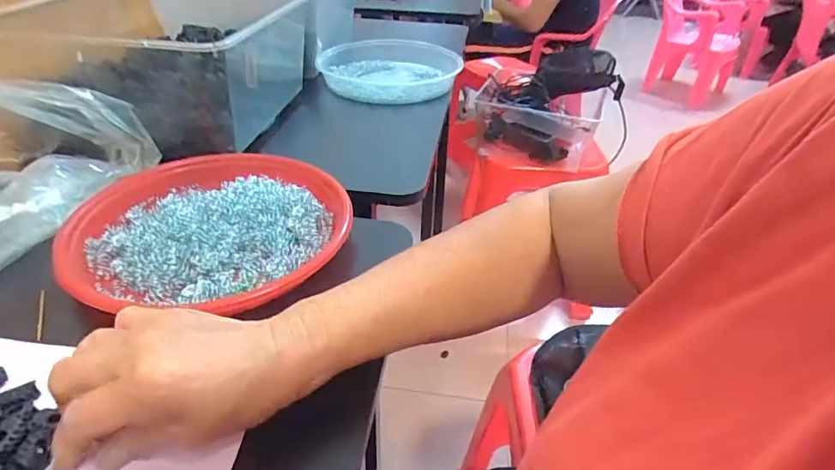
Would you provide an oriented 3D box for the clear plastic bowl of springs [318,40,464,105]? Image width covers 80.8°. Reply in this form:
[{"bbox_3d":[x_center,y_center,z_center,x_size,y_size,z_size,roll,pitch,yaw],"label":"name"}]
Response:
[{"bbox_3d":[-0.047,-0.268,0.812,0.222,0.051,0.196,-2,36,-6],"label":"clear plastic bowl of springs"}]

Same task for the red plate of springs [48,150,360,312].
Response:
[{"bbox_3d":[-0.189,-0.011,0.440,0.238,0.032,0.214,4,36,2],"label":"red plate of springs"}]

